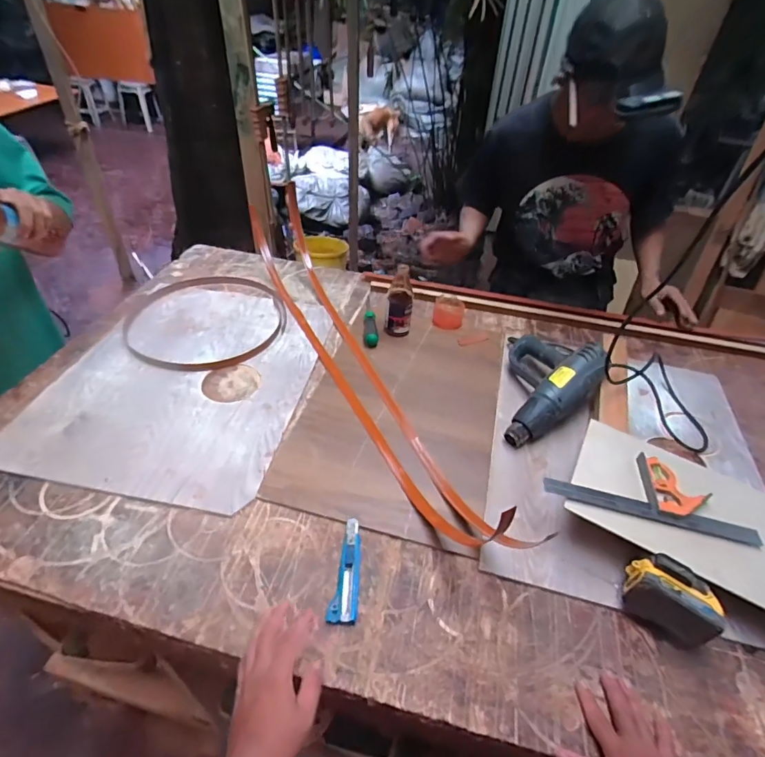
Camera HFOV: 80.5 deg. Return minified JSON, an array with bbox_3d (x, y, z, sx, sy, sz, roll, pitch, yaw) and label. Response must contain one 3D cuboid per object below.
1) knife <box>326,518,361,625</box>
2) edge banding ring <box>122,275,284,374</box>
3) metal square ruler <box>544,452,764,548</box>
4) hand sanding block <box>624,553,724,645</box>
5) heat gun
[{"bbox_3d":[-0.048,0.275,0.654,0.036,0.017,0.148,6,42,2],"label":"knife"},{"bbox_3d":[-0.428,-0.150,1.096,0.395,0.022,0.366,2,42,-2],"label":"edge banding ring"},{"bbox_3d":[0.396,0.163,0.684,0.292,0.026,0.120,10,43,9],"label":"metal square ruler"},{"bbox_3d":[0.389,0.299,0.611,0.111,0.084,0.065,22,45,18],"label":"hand sanding block"},{"bbox_3d":[0.354,-0.005,0.922,0.175,0.122,0.321,11,43,7],"label":"heat gun"}]

